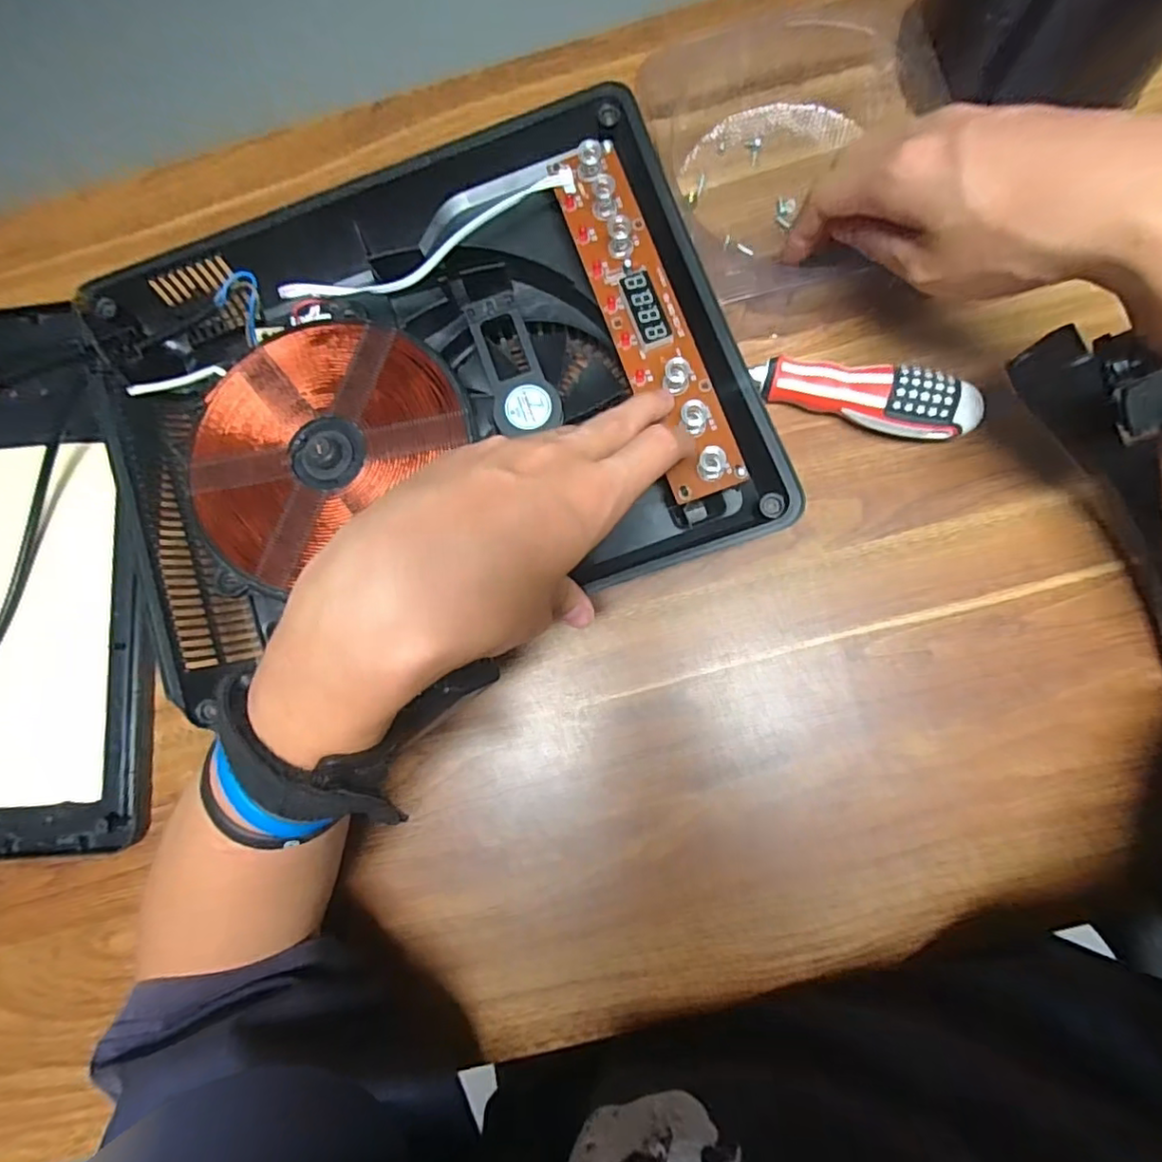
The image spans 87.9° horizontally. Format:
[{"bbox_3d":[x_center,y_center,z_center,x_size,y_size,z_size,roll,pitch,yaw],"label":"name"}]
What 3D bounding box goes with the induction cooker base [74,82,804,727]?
[{"bbox_3d":[-0.095,-0.112,0.346,0.350,0.051,0.267,-15,81,2],"label":"induction cooker base"}]

